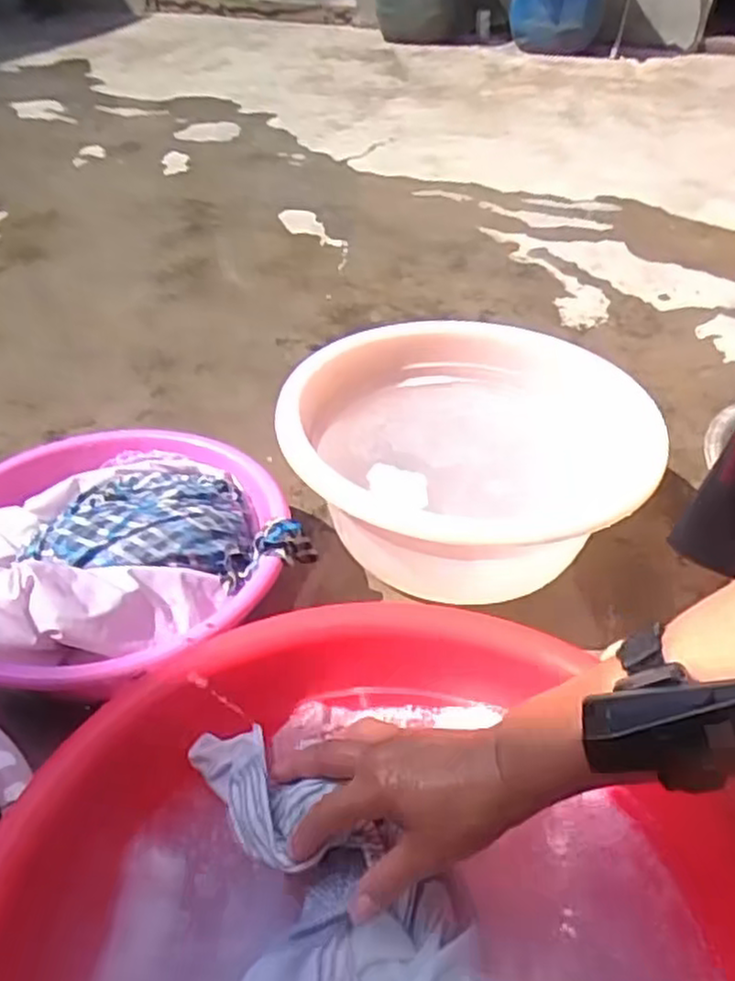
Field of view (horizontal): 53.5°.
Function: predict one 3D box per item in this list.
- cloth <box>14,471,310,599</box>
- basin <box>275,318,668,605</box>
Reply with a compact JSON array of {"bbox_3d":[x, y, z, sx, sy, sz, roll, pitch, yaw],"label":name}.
[{"bbox_3d":[-0.179,0.028,0.704,0.238,0.061,0.147,-1,39,-5],"label":"cloth"},{"bbox_3d":[0.100,-0.032,0.809,0.356,0.177,0.336,1,39,-1],"label":"basin"}]

